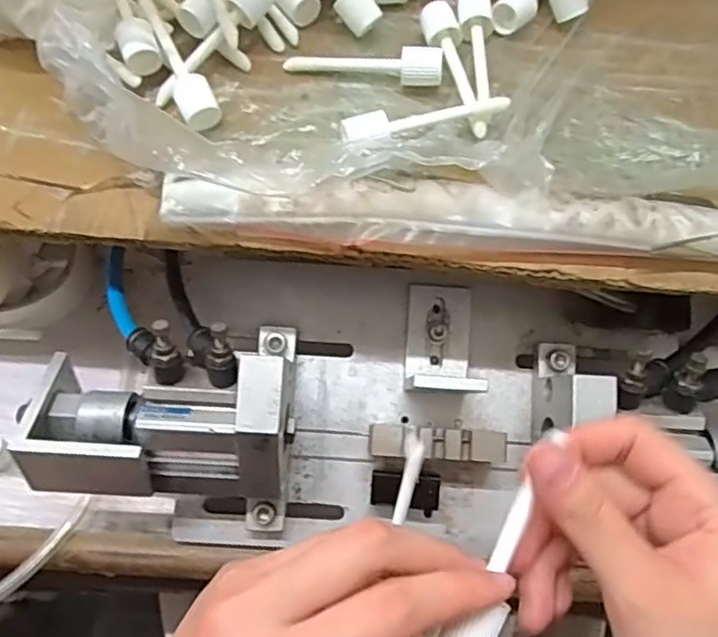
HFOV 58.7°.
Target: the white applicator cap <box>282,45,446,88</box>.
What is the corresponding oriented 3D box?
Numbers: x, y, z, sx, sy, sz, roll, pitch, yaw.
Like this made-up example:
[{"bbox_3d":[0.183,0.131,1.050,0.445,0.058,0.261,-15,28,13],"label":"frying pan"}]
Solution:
[{"bbox_3d":[0.002,-0.131,0.326,0.081,0.019,0.016,10,65,3],"label":"white applicator cap"}]

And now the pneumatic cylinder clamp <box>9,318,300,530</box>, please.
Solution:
[{"bbox_3d":[-0.097,0.047,0.323,0.128,0.076,0.097,2,65,-1],"label":"pneumatic cylinder clamp"}]

